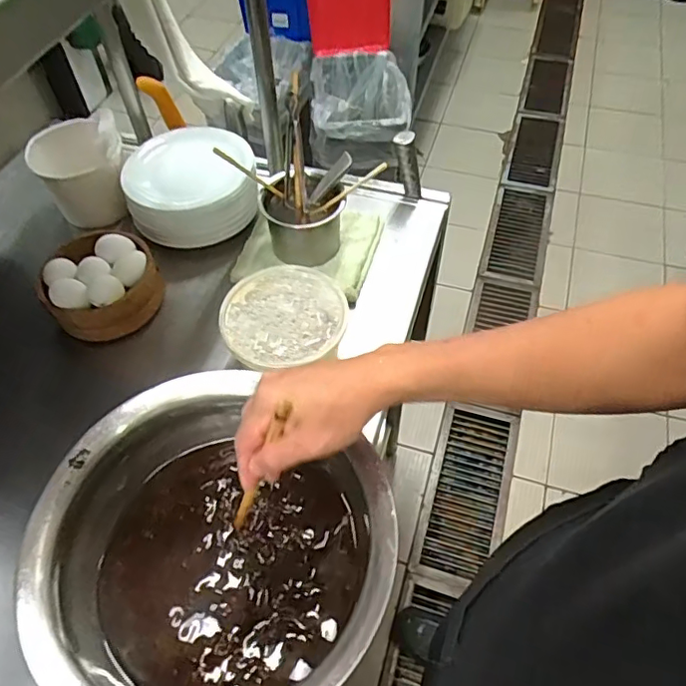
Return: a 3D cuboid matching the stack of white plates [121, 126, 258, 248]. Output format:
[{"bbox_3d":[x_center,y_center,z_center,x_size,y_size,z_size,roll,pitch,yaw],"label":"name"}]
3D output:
[{"bbox_3d":[-0.221,-0.234,0.821,0.187,0.094,0.153,-17,56,-9],"label":"stack of white plates"}]

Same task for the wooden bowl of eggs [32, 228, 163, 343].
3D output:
[{"bbox_3d":[-0.317,-0.072,0.746,0.141,0.081,0.133,-1,55,2],"label":"wooden bowl of eggs"}]

